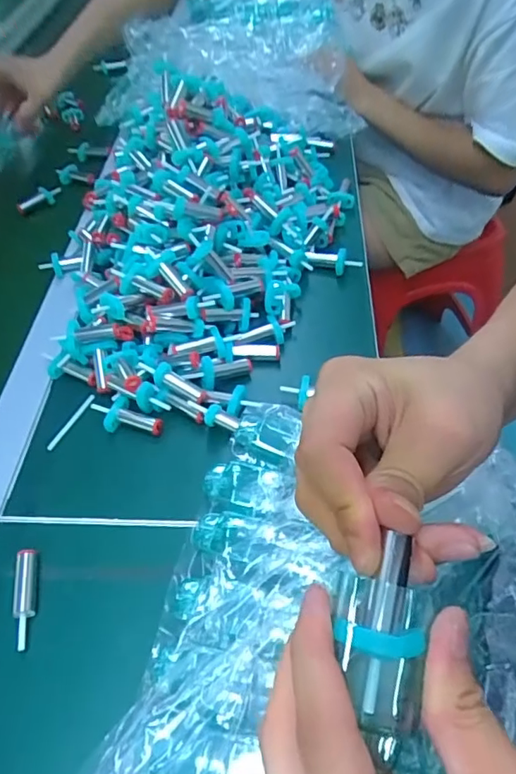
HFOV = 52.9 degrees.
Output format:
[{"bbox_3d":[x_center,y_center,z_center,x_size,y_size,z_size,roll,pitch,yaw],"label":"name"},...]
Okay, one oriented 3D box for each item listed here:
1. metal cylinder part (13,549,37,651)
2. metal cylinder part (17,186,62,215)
[{"bbox_3d":[-0.158,0.142,0.349,0.014,0.012,0.062,-10,51,-3],"label":"metal cylinder part"},{"bbox_3d":[-0.291,-0.247,0.684,0.073,0.018,0.020,-12,46,28],"label":"metal cylinder part"}]

